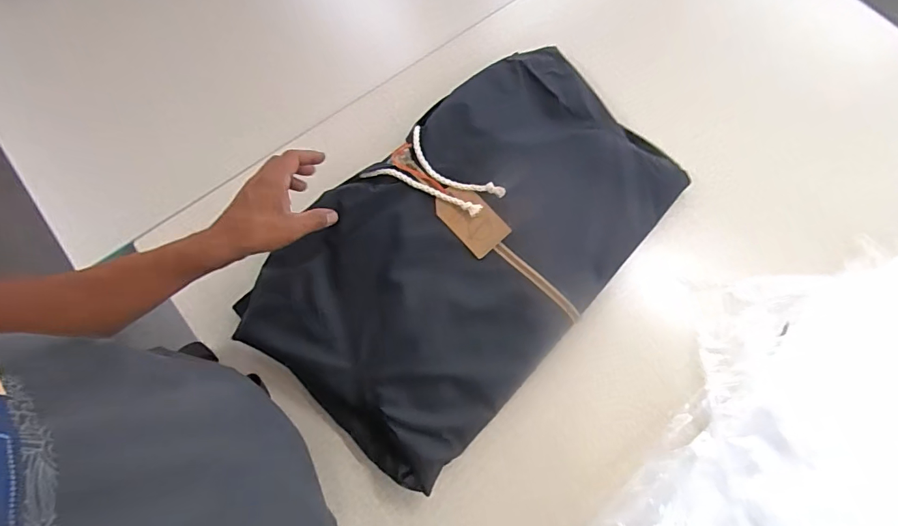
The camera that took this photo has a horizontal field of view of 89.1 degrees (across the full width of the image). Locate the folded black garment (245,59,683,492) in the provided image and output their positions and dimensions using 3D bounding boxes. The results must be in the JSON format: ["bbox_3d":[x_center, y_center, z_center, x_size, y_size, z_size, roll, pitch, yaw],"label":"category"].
[{"bbox_3d":[0.032,-0.037,0.602,0.334,0.055,0.570,42,76,12],"label":"folded black garment"}]

